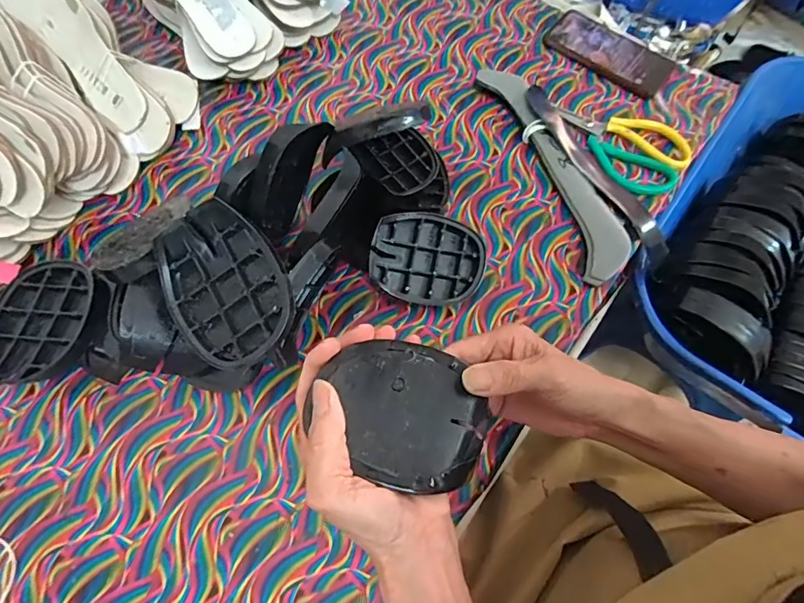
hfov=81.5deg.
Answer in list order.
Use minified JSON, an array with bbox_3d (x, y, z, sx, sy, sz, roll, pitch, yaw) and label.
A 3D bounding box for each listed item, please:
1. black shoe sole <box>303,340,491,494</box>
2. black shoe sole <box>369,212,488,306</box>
[{"bbox_3d":[0.002,0.071,0.303,0.105,0.032,0.087,25,67,10],"label":"black shoe sole"},{"bbox_3d":[0.025,-0.040,0.454,0.111,0.017,0.086,21,79,-13],"label":"black shoe sole"}]

